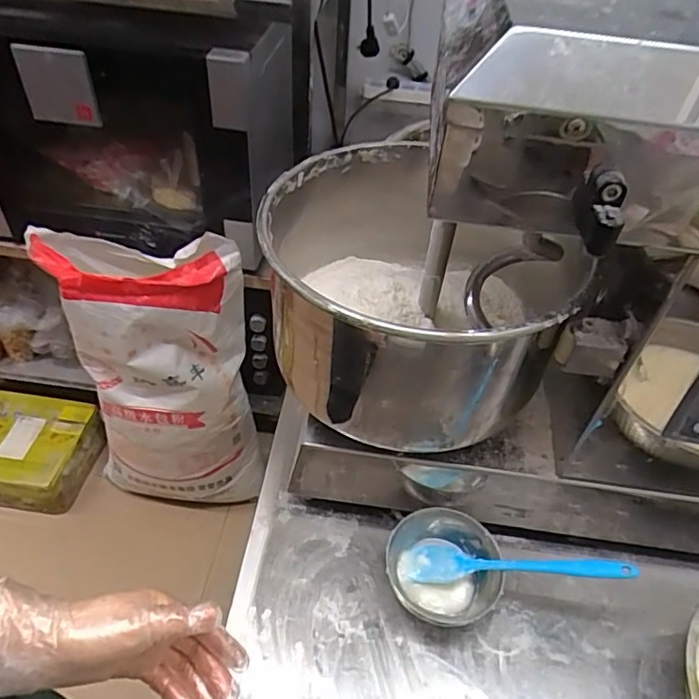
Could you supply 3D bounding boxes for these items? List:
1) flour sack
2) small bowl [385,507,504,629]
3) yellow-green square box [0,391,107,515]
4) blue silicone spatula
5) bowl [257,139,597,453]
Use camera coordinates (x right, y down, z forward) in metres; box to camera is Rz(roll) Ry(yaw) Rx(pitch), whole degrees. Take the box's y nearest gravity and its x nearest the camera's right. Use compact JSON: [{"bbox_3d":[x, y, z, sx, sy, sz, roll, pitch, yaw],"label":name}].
[{"bbox_3d":[-0.412,0.088,1.268,0.377,0.724,0.199,1,45,-3],"label":"flour sack"},{"bbox_3d":[0.094,0.221,0.566,0.113,0.049,0.104,10,45,6],"label":"small bowl"},{"bbox_3d":[-0.866,0.270,1.475,0.355,0.118,0.304,9,45,5],"label":"yellow-green square box"},{"bbox_3d":[0.155,0.205,0.543,0.211,0.013,0.042,-6,42,18],"label":"blue silicone spatula"},{"bbox_3d":[0.053,-0.064,0.559,0.258,0.164,0.301,5,45,1],"label":"bowl"}]

